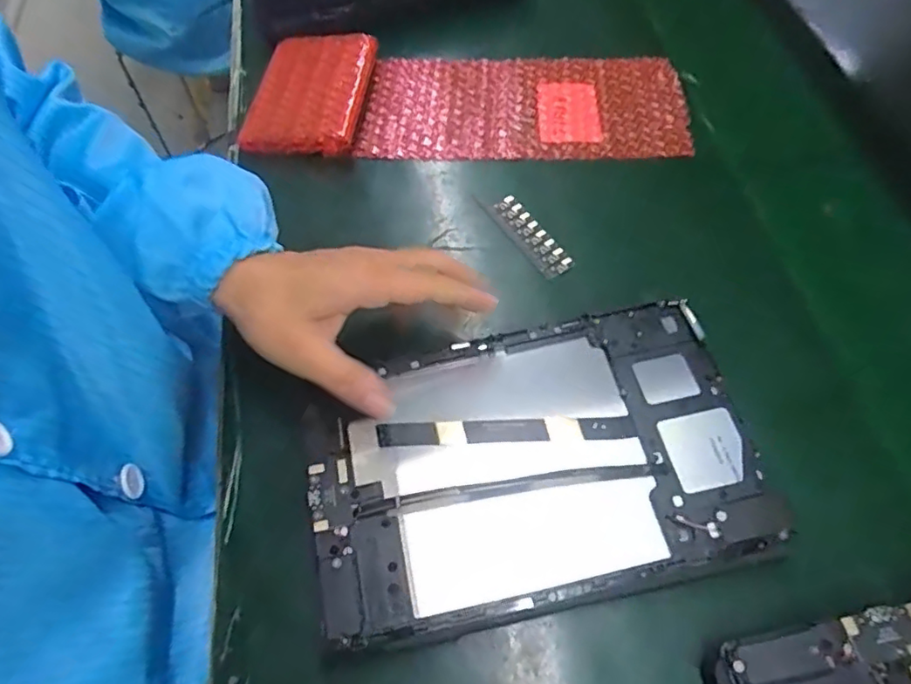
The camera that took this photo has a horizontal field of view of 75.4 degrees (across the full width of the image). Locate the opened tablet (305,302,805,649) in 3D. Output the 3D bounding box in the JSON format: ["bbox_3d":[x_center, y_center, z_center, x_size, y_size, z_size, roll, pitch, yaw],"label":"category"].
[{"bbox_3d":[0.039,0.062,0.320,0.230,0.017,0.146,-9,57,-5],"label":"opened tablet"}]

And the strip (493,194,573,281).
[{"bbox_3d":[0.055,-0.078,0.431,0.023,0.005,0.078,-29,64,-15],"label":"strip"}]

